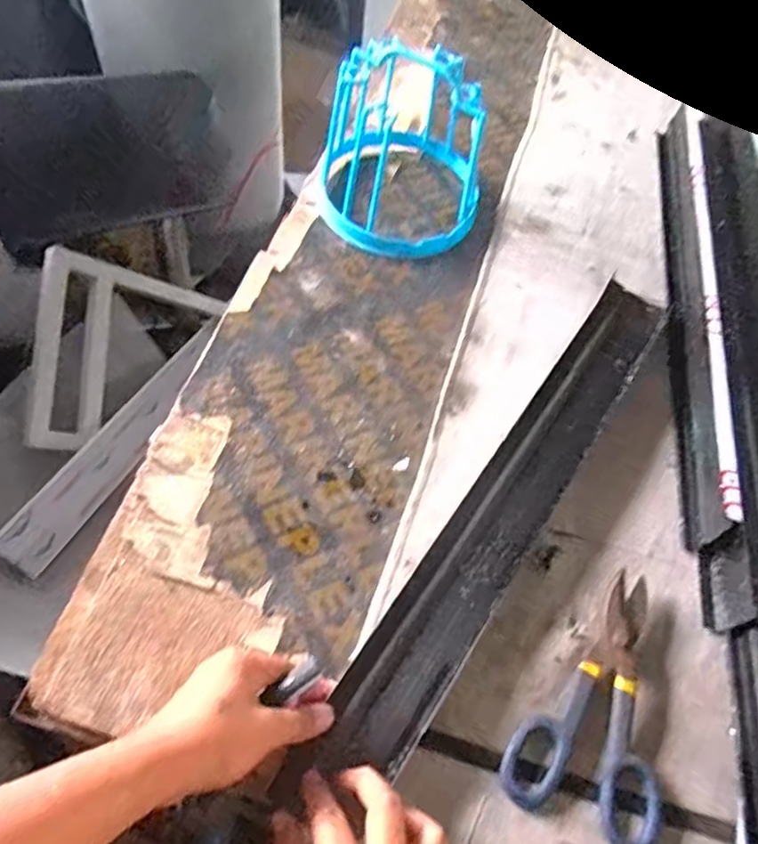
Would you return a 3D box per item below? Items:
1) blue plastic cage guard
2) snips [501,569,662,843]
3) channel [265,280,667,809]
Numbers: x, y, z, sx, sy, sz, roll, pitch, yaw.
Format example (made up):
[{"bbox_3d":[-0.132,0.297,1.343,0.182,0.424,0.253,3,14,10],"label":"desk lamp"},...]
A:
[{"bbox_3d":[0.022,-0.304,0.739,0.176,0.138,0.193,0,60,-6],"label":"blue plastic cage guard"},{"bbox_3d":[0.174,0.209,0.518,0.112,0.018,0.189,22,61,7],"label":"snips"},{"bbox_3d":[0.115,0.069,0.582,0.069,0.018,0.555,32,62,14],"label":"channel"}]

